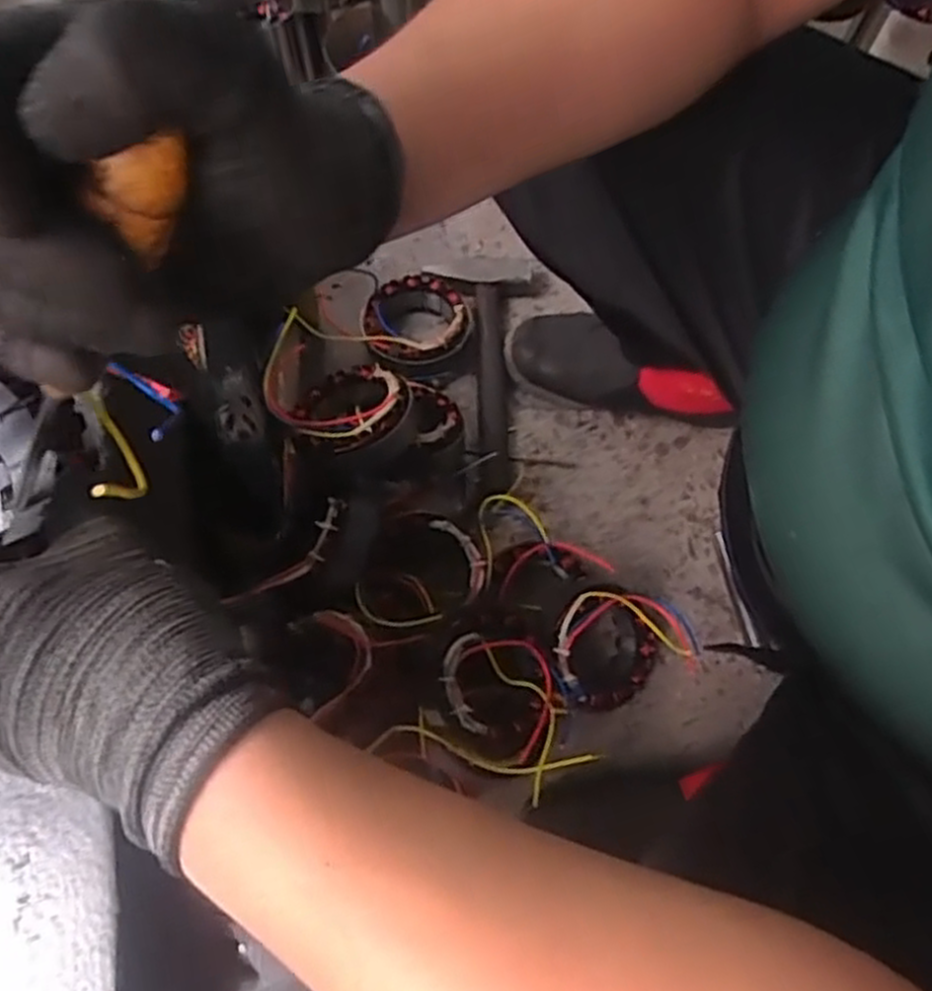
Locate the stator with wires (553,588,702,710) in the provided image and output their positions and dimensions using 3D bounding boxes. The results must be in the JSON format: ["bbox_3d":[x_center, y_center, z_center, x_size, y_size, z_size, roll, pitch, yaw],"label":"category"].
[{"bbox_3d":[0.141,0.139,0.729,0.138,0.096,0.099,-19,72,-7],"label":"stator with wires"}]

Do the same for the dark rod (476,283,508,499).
[{"bbox_3d":[0.030,-0.121,0.861,0.029,0.032,0.233,-1,70,-1],"label":"dark rod"}]

